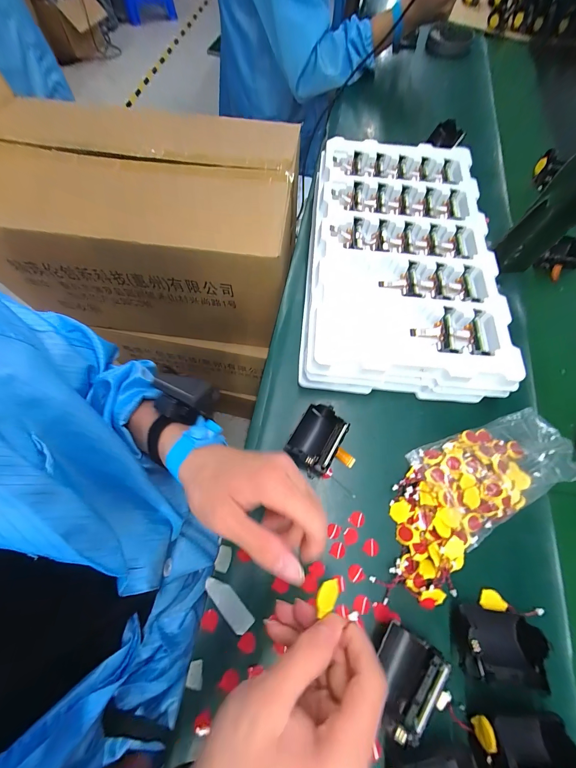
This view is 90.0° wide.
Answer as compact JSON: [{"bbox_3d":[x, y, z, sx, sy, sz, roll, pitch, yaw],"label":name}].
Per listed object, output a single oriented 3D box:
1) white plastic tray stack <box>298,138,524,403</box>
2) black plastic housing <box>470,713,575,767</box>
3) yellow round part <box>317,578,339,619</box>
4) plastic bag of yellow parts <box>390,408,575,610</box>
[{"bbox_3d":[0.159,-0.190,0.427,0.252,0.064,0.415,6,67,0],"label":"white plastic tray stack"},{"bbox_3d":[0.197,0.309,0.239,0.076,0.032,0.052,2,67,-1],"label":"black plastic housing"},{"bbox_3d":[0.029,0.153,0.207,0.020,0.004,0.020,7,76,-31],"label":"yellow round part"},{"bbox_3d":[0.200,0.117,0.320,0.237,0.049,0.123,-34,73,-15],"label":"plastic bag of yellow parts"}]

